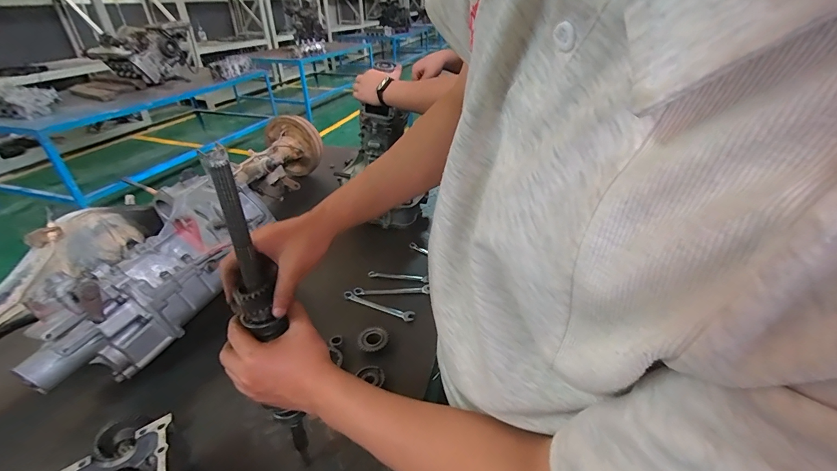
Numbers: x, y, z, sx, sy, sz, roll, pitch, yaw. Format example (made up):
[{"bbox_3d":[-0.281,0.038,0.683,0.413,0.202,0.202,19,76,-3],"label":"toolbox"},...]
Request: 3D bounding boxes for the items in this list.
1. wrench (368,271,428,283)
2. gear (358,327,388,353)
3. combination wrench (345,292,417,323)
[{"bbox_3d":[-0.054,0.106,0.938,0.156,0.010,0.022,5,34,10],"label":"wrench"},{"bbox_3d":[-0.092,0.209,0.738,0.056,0.015,0.051,-1,33,1],"label":"gear"},{"bbox_3d":[-0.095,0.164,0.848,0.185,0.013,0.025,14,36,22],"label":"combination wrench"}]

